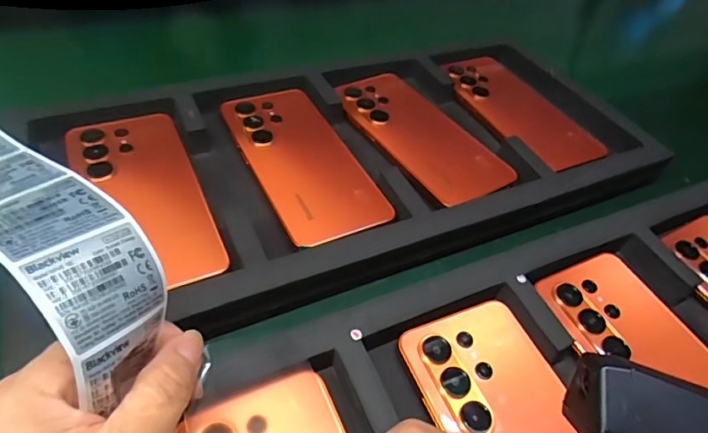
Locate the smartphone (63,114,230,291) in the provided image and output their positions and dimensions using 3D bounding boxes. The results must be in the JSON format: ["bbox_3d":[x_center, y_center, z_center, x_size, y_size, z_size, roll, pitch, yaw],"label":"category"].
[{"bbox_3d":[-0.141,-0.016,0.322,0.074,0.006,0.170,-19,53,-23],"label":"smartphone"}]

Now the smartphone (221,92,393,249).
[{"bbox_3d":[-0.039,-0.045,0.364,0.078,0.009,0.165,-18,52,-22],"label":"smartphone"}]

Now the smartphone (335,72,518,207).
[{"bbox_3d":[0.055,-0.074,0.403,0.081,0.006,0.169,-24,55,-26],"label":"smartphone"}]

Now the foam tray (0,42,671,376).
[{"bbox_3d":[0.003,-0.051,0.381,0.460,0.033,0.229,-15,51,-20],"label":"foam tray"}]

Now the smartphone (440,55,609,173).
[{"bbox_3d":[0.149,-0.100,0.449,0.077,0.013,0.167,-22,58,-20],"label":"smartphone"}]

